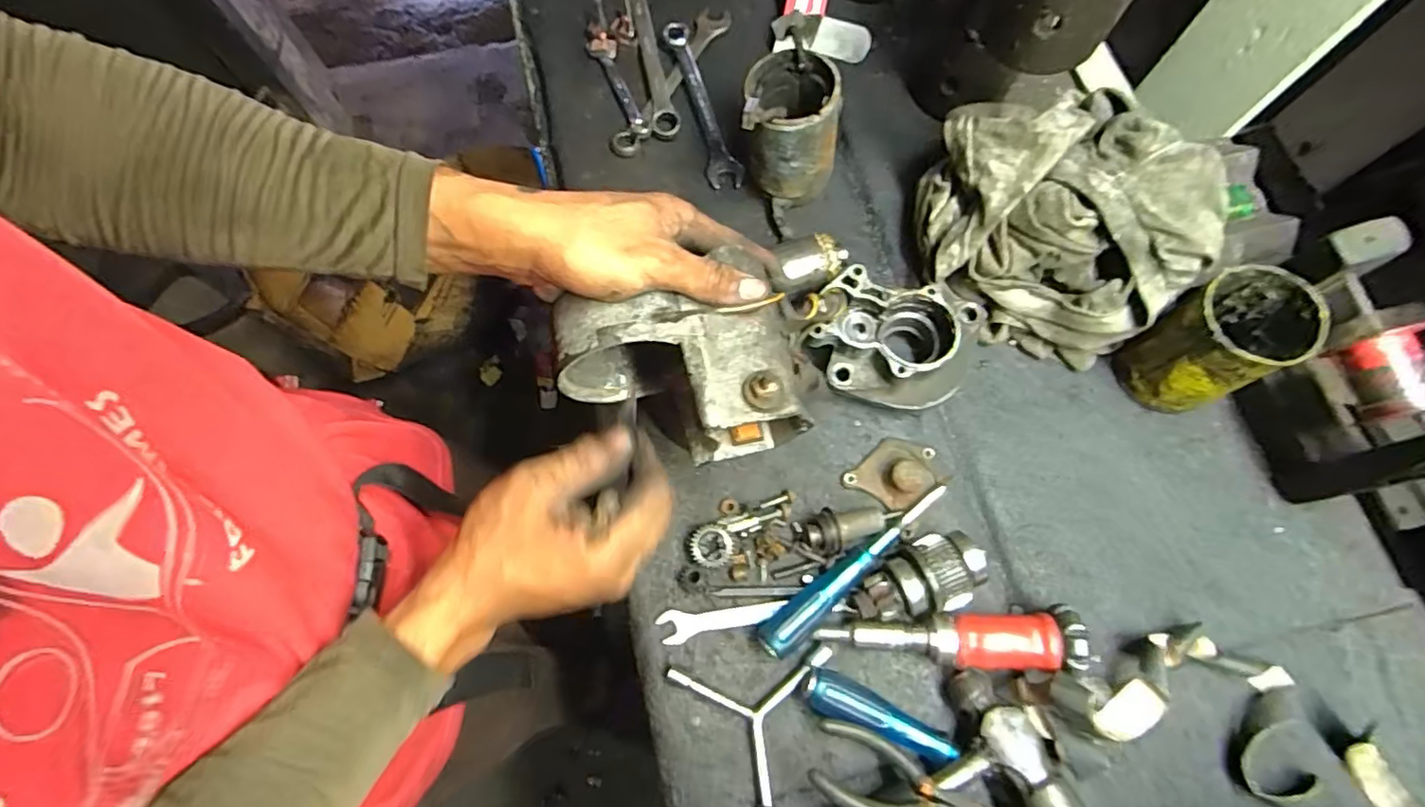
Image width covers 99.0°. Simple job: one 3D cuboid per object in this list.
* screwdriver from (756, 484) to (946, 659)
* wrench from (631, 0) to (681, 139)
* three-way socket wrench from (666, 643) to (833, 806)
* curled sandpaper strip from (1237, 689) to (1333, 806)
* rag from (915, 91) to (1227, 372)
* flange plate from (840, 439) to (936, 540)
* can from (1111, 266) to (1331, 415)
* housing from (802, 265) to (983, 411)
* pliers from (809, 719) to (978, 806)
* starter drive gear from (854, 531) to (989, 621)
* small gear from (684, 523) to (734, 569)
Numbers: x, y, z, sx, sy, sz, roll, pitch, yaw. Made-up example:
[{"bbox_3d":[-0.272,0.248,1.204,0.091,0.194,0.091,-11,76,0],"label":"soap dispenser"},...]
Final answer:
[{"bbox_3d":[0.109,0.123,0.454,0.181,0.032,0.027,-35,75,-10],"label":"screwdriver"},{"bbox_3d":[-0.068,-0.370,0.630,0.036,0.011,0.222,-10,73,-3],"label":"wrench"},{"bbox_3d":[0.035,0.237,0.423,0.116,0.016,0.111,-8,73,-2],"label":"three-way socket wrench"},{"bbox_3d":[0.388,0.237,0.420,0.060,0.027,0.074,6,73,3],"label":"curled sandpaper strip"},{"bbox_3d":[0.260,-0.144,0.477,0.205,0.153,0.136,34,76,10],"label":"rag"},{"bbox_3d":[0.152,0.059,0.486,0.067,0.021,0.069,41,77,12],"label":"flange plate"},{"bbox_3d":[0.375,-0.045,0.461,0.078,0.116,0.069,-34,75,-9],"label":"can"},{"bbox_3d":[0.148,-0.049,0.496,0.134,0.062,0.098,9,73,4],"label":"housing"},{"bbox_3d":[0.139,0.247,0.395,0.149,0.011,0.052,13,39,-1],"label":"pliers"},{"bbox_3d":[0.150,0.129,0.447,0.094,0.046,0.052,-13,73,-4],"label":"starter drive gear"},{"bbox_3d":[-0.003,0.109,0.467,0.037,0.015,0.032,12,73,4],"label":"small gear"}]

